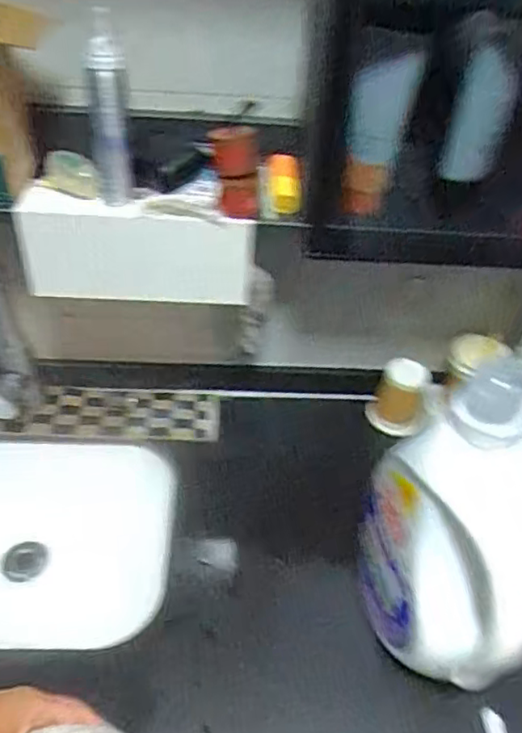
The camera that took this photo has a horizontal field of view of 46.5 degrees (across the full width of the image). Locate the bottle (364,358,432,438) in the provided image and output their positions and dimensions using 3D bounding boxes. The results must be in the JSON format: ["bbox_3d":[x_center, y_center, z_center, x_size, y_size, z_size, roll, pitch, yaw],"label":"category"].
[{"bbox_3d":[0.194,0.042,0.852,0.079,0.093,0.073,11,44,7],"label":"bottle"}]

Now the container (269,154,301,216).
[{"bbox_3d":[0.025,-0.188,0.625,0.031,0.027,0.072,1,43,-3],"label":"container"}]

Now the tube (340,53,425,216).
[{"bbox_3d":[0.110,-0.221,0.586,0.057,0.140,0.043,12,44,8],"label":"tube"}]

